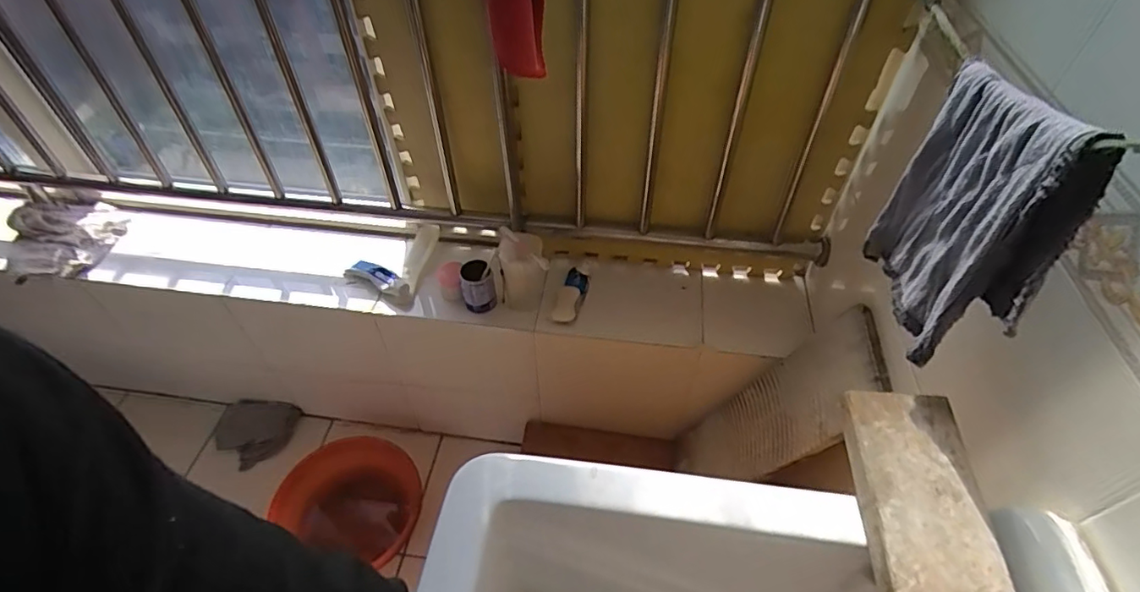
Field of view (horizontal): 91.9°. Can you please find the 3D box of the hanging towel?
[{"bbox_3d":[0.349,-0.067,0.483,0.031,0.234,0.196,6,49,5],"label":"hanging towel"}]

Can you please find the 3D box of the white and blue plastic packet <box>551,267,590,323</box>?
[{"bbox_3d":[-0.002,-0.003,1.104,0.050,0.032,0.120,18,51,15],"label":"white and blue plastic packet"}]

